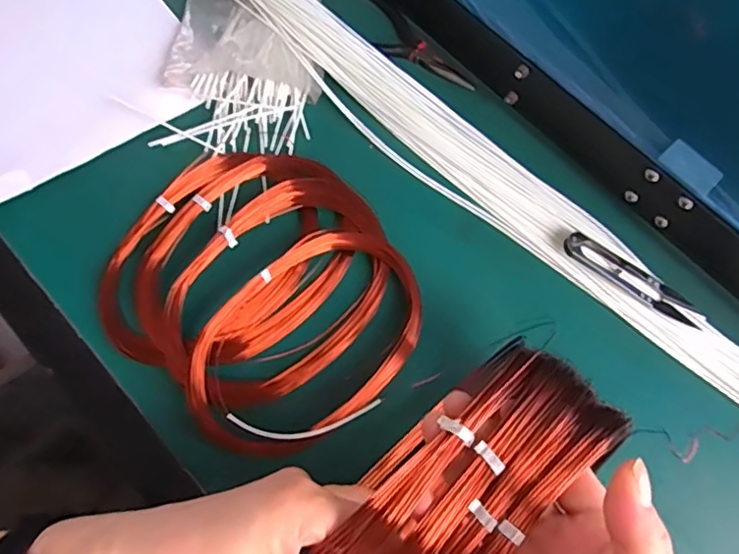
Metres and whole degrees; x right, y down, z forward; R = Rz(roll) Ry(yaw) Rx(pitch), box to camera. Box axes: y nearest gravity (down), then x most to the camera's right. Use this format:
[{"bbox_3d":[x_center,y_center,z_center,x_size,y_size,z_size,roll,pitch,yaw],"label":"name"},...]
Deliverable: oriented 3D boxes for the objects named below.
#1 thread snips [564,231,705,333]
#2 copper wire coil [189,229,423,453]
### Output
[{"bbox_3d":[0.177,0.001,0.386,0.100,0.010,0.021,31,74,8],"label":"thread snips"},{"bbox_3d":[-0.038,0.041,0.362,0.106,0.023,0.163,43,76,11],"label":"copper wire coil"}]

